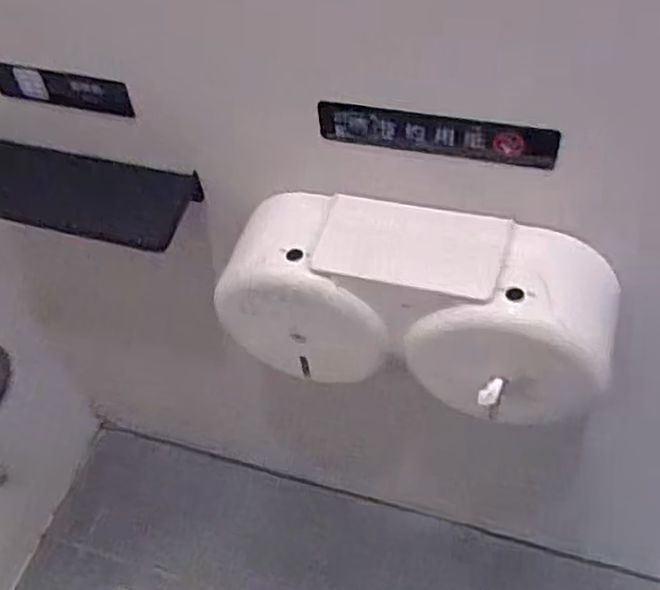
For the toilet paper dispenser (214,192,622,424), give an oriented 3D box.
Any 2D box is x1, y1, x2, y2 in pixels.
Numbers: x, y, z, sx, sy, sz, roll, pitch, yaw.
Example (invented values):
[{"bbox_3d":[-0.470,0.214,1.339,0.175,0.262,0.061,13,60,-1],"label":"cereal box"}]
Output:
[{"bbox_3d":[0.076,0.014,0.672,0.354,0.157,0.123,13,54,15],"label":"toilet paper dispenser"}]

